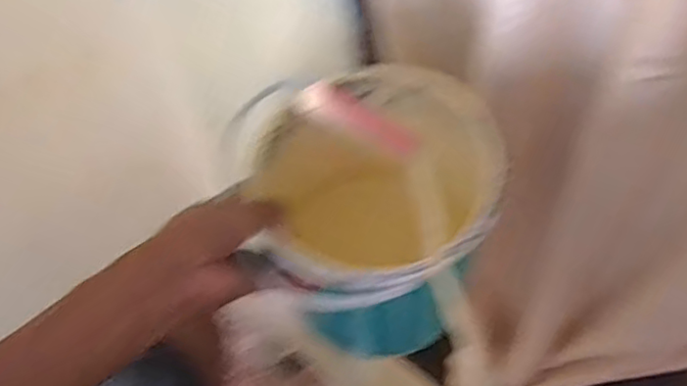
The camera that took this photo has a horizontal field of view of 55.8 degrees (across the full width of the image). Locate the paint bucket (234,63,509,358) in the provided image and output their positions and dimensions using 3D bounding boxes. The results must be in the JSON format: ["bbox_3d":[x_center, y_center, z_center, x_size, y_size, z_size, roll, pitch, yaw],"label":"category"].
[{"bbox_3d":[0.025,0.029,0.562,0.185,0.203,0.205,-5,55,1],"label":"paint bucket"}]

